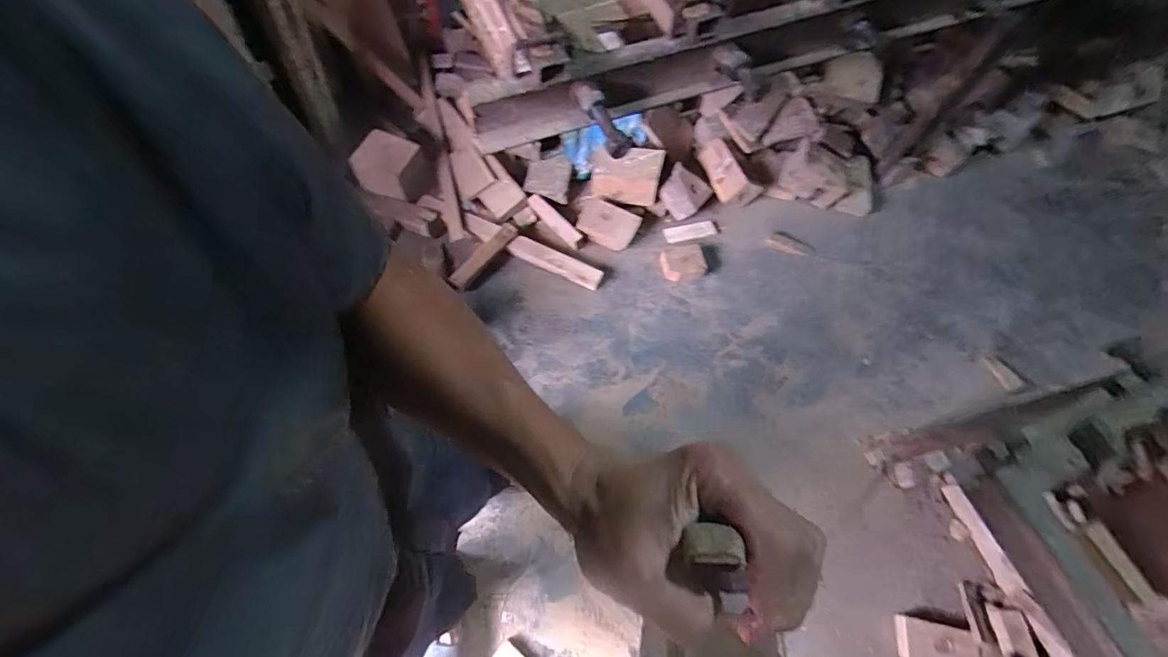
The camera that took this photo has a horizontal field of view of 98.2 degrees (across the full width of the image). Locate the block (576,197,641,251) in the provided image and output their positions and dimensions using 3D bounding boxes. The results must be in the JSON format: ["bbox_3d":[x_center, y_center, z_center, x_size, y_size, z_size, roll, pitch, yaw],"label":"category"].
[{"bbox_3d":[0.072,-0.346,1.643,0.197,0.052,0.143,24,67,8],"label":"block"}]

